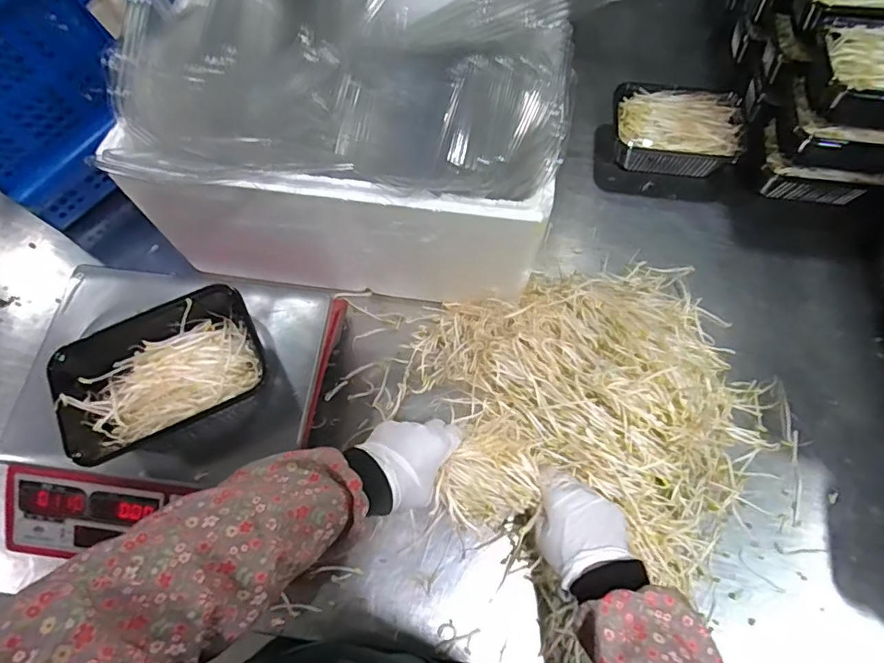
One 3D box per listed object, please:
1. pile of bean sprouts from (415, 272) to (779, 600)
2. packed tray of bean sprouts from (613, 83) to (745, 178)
[{"bbox_3d":[0.181,0.096,0.601,0.377,0.073,0.349,0,68,0],"label":"pile of bean sprouts"},{"bbox_3d":[0.334,-0.288,0.761,0.176,0.072,0.115,14,68,6],"label":"packed tray of bean sprouts"}]

